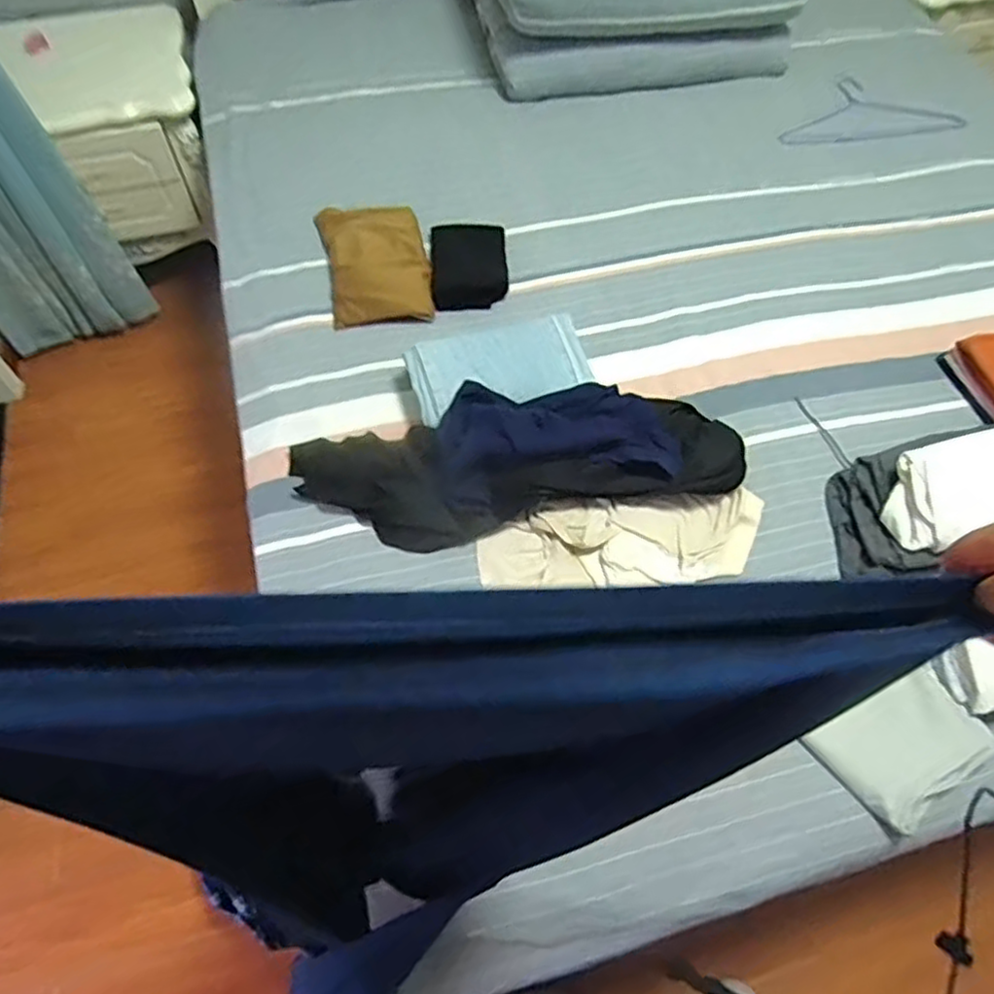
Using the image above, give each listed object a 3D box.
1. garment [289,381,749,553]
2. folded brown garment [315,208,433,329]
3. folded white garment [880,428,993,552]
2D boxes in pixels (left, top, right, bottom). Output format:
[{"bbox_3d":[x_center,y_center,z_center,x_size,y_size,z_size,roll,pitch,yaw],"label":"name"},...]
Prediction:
[{"bbox_3d":[0.026,-0.060,0.960,0.628,0.099,0.194,-7,59,-6],"label":"garment"},{"bbox_3d":[-0.214,-0.421,1.214,0.180,0.046,0.293,-12,60,-9],"label":"folded brown garment"},{"bbox_3d":[0.637,-0.010,0.927,0.228,0.070,0.141,-15,87,-12],"label":"folded white garment"}]

